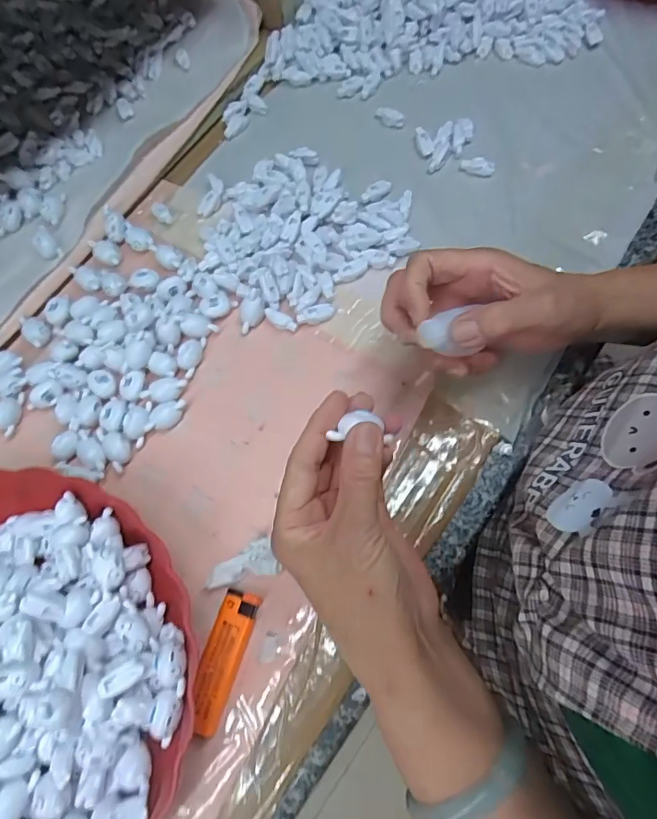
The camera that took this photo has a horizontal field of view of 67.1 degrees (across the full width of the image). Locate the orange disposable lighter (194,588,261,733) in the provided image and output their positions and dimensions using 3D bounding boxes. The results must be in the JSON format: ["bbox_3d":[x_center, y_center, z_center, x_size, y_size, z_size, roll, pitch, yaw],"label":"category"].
[{"bbox_3d":[-0.065,0.152,0.302,0.024,0.007,0.079,22,73,-11],"label":"orange disposable lighter"}]

